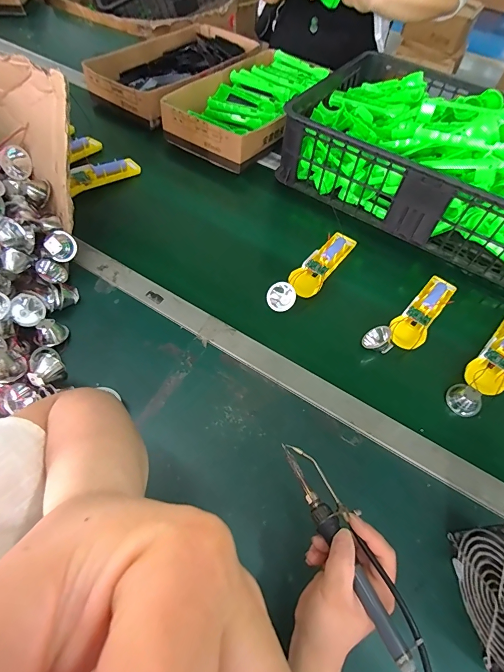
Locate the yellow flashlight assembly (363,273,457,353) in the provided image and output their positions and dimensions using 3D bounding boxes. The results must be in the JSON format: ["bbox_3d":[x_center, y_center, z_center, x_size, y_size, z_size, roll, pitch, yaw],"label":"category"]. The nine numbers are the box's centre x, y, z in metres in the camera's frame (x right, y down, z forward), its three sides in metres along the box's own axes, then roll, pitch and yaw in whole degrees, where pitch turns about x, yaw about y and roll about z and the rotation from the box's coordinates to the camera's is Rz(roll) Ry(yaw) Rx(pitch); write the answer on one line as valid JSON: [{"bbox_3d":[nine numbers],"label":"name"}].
[{"bbox_3d":[0.254,-0.030,0.546,0.201,0.031,0.060,-35,66,-24],"label":"yellow flashlight assembly"}]

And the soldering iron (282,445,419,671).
[{"bbox_3d":[0.086,0.186,0.310,0.035,0.021,0.211,-18,51,-16],"label":"soldering iron"}]

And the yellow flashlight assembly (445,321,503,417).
[{"bbox_3d":[0.353,0.040,0.523,0.192,0.034,0.047,-38,67,-25],"label":"yellow flashlight assembly"}]

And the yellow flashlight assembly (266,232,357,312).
[{"bbox_3d":[0.107,-0.109,0.590,0.055,0.025,0.206,36,61,18],"label":"yellow flashlight assembly"}]

